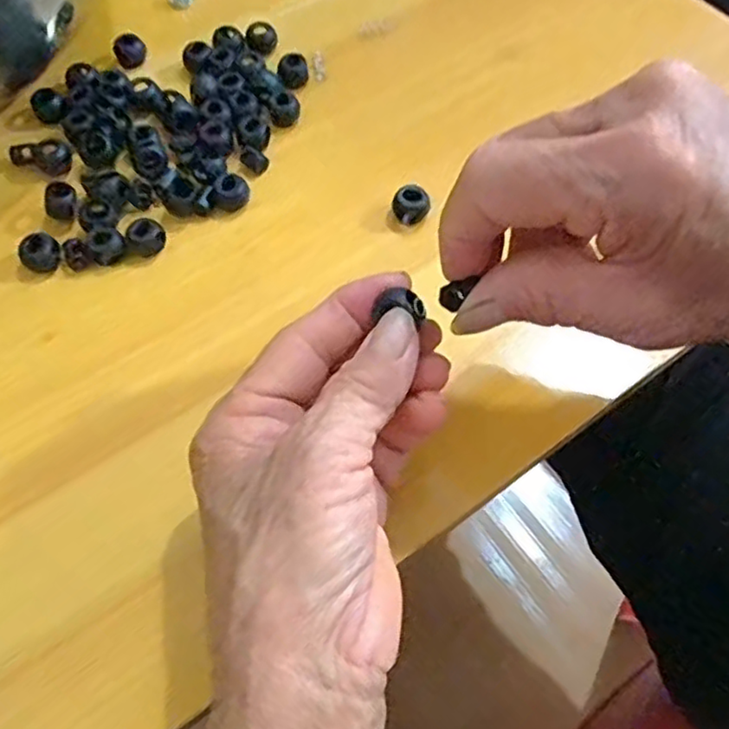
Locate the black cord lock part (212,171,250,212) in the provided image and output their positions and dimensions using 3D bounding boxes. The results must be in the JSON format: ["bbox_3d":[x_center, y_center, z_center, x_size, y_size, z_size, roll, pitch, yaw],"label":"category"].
[{"bbox_3d":[-0.064,-0.084,0.318,0.015,0.010,0.014,9,61,7],"label":"black cord lock part"}]

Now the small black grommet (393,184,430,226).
[{"bbox_3d":[0.022,-0.075,0.315,0.017,0.017,0.013,9,61,7],"label":"small black grommet"}]

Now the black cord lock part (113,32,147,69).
[{"bbox_3d":[-0.132,-0.176,0.369,0.017,0.011,0.016,-1,61,1],"label":"black cord lock part"}]

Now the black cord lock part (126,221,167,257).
[{"bbox_3d":[-0.101,-0.059,0.306,0.013,0.010,0.016,37,68,20],"label":"black cord lock part"}]

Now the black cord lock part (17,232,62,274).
[{"bbox_3d":[-0.149,-0.050,0.303,0.017,0.013,0.015,-31,64,-15],"label":"black cord lock part"}]

